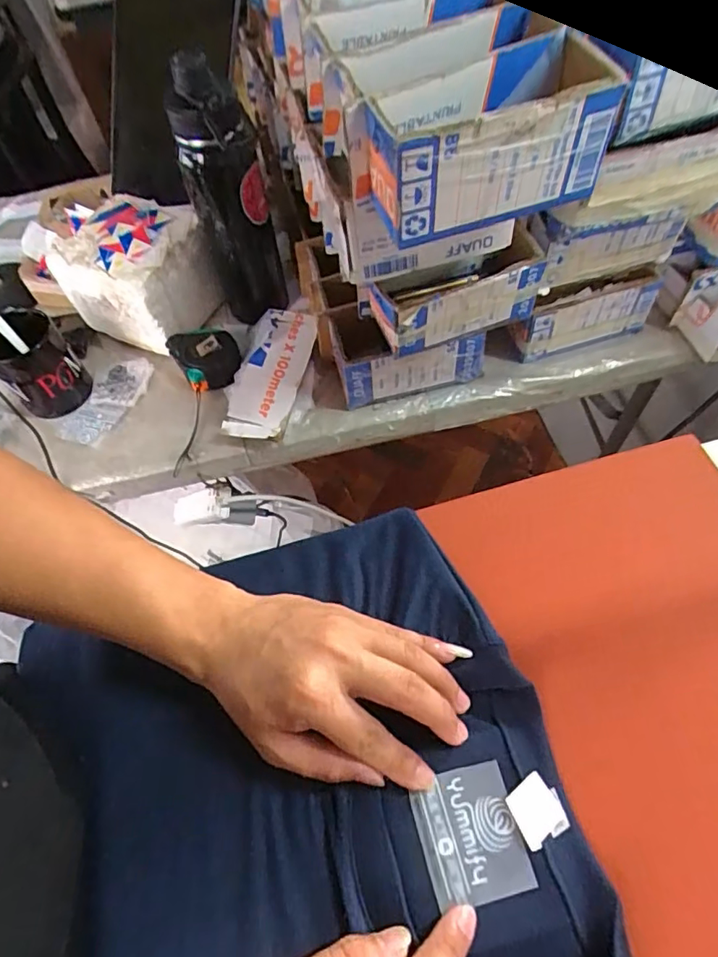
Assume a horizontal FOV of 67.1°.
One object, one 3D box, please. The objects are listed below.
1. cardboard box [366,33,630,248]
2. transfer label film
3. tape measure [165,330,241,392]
[{"bbox_3d":[0.081,-0.218,0.360,0.151,0.077,0.068,-18,60,-7],"label":"cardboard box"},{"bbox_3d":[0.059,0.188,0.287,0.051,0.005,0.059,-17,60,0],"label":"transfer label film"},{"bbox_3d":[-0.178,-0.140,0.643,0.074,0.046,0.077,-2,60,3],"label":"tape measure"}]

